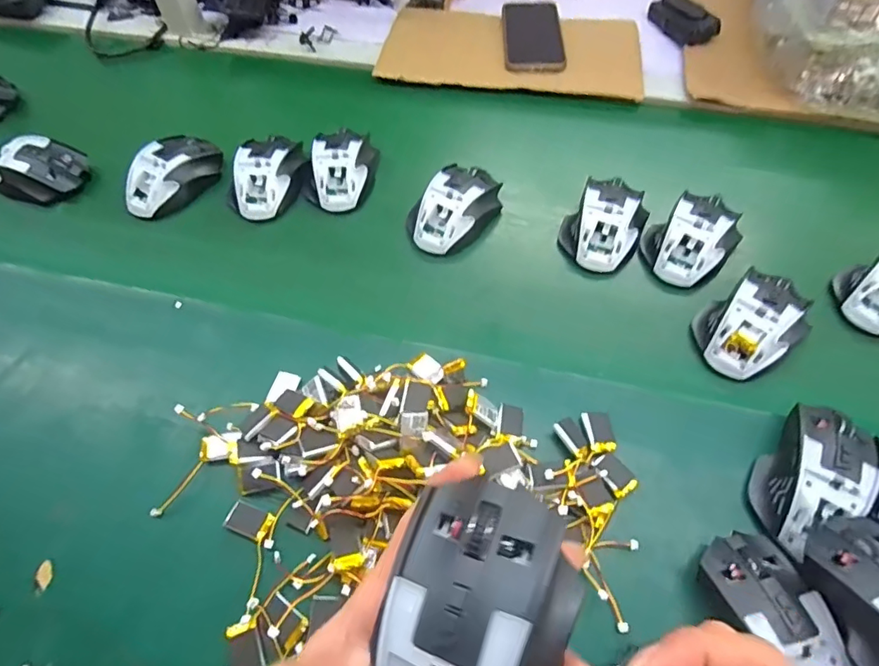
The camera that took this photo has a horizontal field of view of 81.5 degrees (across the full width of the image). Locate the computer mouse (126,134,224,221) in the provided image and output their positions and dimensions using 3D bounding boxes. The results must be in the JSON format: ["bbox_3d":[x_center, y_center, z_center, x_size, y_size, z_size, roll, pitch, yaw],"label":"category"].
[{"bbox_3d":[-0.291,-0.177,0.558,0.061,0.034,0.111,19,62,14],"label":"computer mouse"}]

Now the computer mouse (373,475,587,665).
[{"bbox_3d":[0.012,0.116,0.195,0.065,0.043,0.106,16,61,13],"label":"computer mouse"}]

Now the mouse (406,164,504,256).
[{"bbox_3d":[0.019,-0.130,0.524,0.071,0.040,0.117,33,66,20],"label":"mouse"}]

